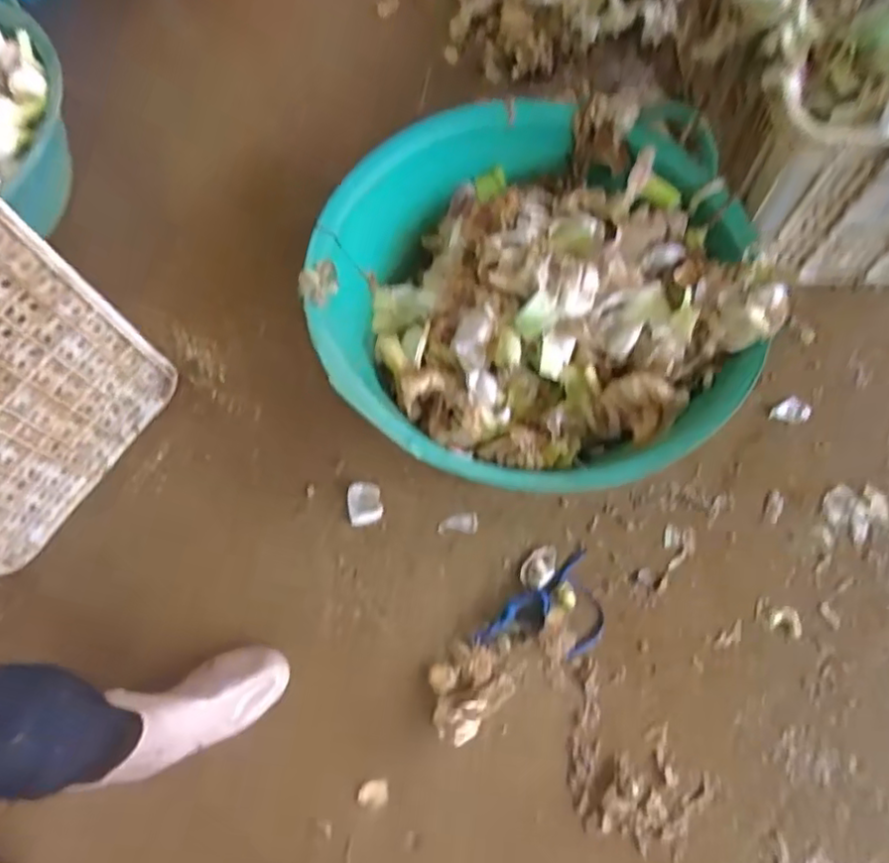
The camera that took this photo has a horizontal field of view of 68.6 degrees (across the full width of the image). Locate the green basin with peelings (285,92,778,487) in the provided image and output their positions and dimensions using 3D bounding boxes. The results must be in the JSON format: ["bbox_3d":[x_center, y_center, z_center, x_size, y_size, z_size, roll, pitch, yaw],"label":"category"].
[{"bbox_3d":[0.104,-0.164,0.855,0.528,0.179,0.510,-2,70,5],"label":"green basin with peelings"}]

